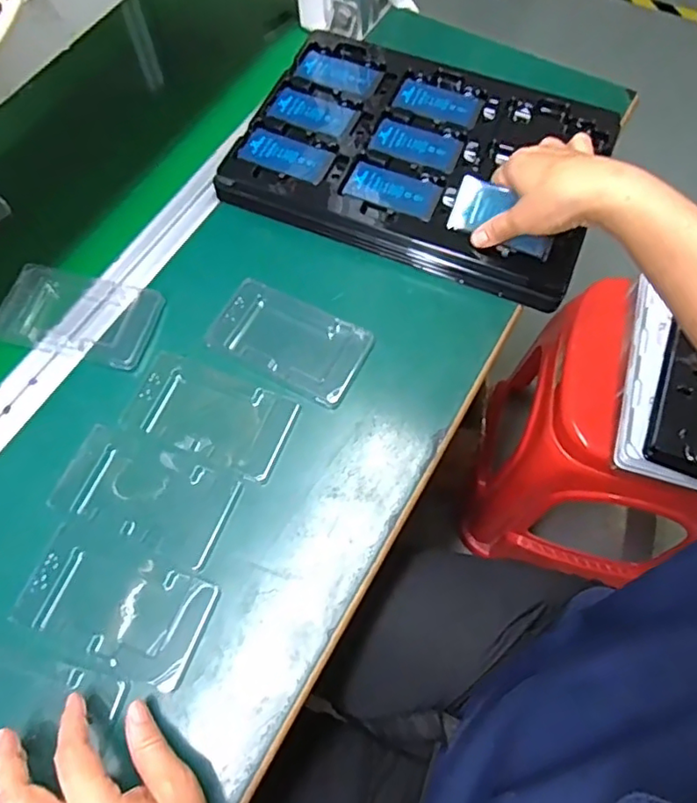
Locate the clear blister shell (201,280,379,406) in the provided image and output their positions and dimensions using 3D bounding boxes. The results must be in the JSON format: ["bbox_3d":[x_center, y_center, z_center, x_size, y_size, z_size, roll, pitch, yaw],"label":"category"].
[{"bbox_3d":[-0.050,-0.053,0.497,0.127,0.007,0.074,26,68,9],"label":"clear blister shell"}]

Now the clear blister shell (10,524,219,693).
[{"bbox_3d":[-0.163,0.142,0.412,0.125,0.010,0.075,20,67,6],"label":"clear blister shell"}]

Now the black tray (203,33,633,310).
[{"bbox_3d":[0.071,-0.237,0.564,0.330,0.038,0.236,22,68,10],"label":"black tray"}]

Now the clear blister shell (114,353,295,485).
[{"bbox_3d":[-0.111,0.009,0.469,0.126,0.008,0.071,22,67,7],"label":"clear blister shell"}]

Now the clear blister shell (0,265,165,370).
[{"bbox_3d":[-0.229,-0.074,0.506,0.130,0.017,0.077,15,66,4],"label":"clear blister shell"}]

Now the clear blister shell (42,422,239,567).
[{"bbox_3d":[-0.153,0.071,0.444,0.124,0.006,0.072,19,67,6],"label":"clear blister shell"}]

